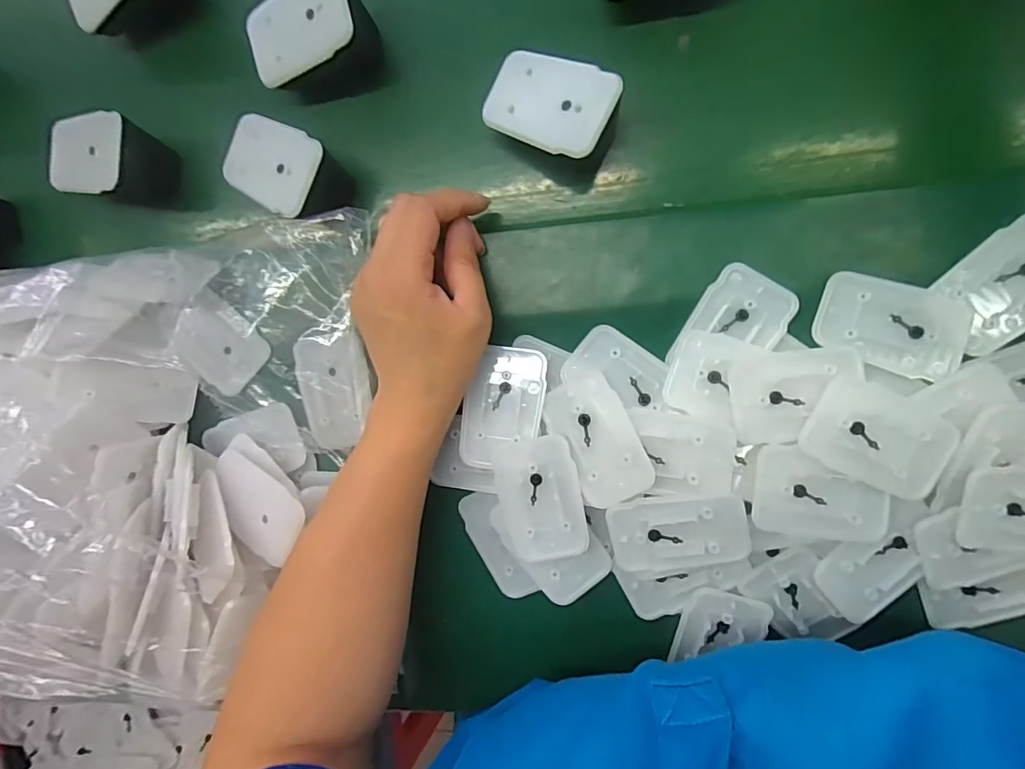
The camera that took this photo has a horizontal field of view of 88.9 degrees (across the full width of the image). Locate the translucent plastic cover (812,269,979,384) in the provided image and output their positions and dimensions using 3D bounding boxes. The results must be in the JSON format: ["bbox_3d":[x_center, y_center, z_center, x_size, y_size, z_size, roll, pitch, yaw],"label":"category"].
[{"bbox_3d":[0.194,-0.031,0.267,0.068,0.008,0.043,19,97,7],"label":"translucent plastic cover"}]

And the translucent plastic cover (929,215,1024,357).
[{"bbox_3d":[0.247,-0.050,0.259,0.067,0.005,0.045,-39,88,10],"label":"translucent plastic cover"}]

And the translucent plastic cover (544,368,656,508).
[{"bbox_3d":[0.046,0.029,0.283,0.042,0.006,0.069,-29,80,22],"label":"translucent plastic cover"}]

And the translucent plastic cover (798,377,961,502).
[{"bbox_3d":[0.181,0.026,0.256,0.069,0.005,0.046,26,98,6],"label":"translucent plastic cover"}]

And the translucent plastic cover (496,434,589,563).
[{"bbox_3d":[0.016,0.063,0.292,0.045,0.005,0.069,-10,92,8],"label":"translucent plastic cover"}]

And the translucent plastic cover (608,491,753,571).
[{"bbox_3d":[0.087,0.079,0.277,0.070,0.004,0.040,-9,97,14],"label":"translucent plastic cover"}]

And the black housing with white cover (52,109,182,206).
[{"bbox_3d":[-0.249,-0.137,0.324,0.063,0.045,0.050,11,96,7],"label":"black housing with white cover"}]

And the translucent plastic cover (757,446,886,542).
[{"bbox_3d":[0.157,0.056,0.263,0.068,0.005,0.043,9,87,-1],"label":"translucent plastic cover"}]

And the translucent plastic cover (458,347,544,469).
[{"bbox_3d":[-0.005,0.013,0.296,0.044,0.004,0.068,8,86,7],"label":"translucent plastic cover"}]

